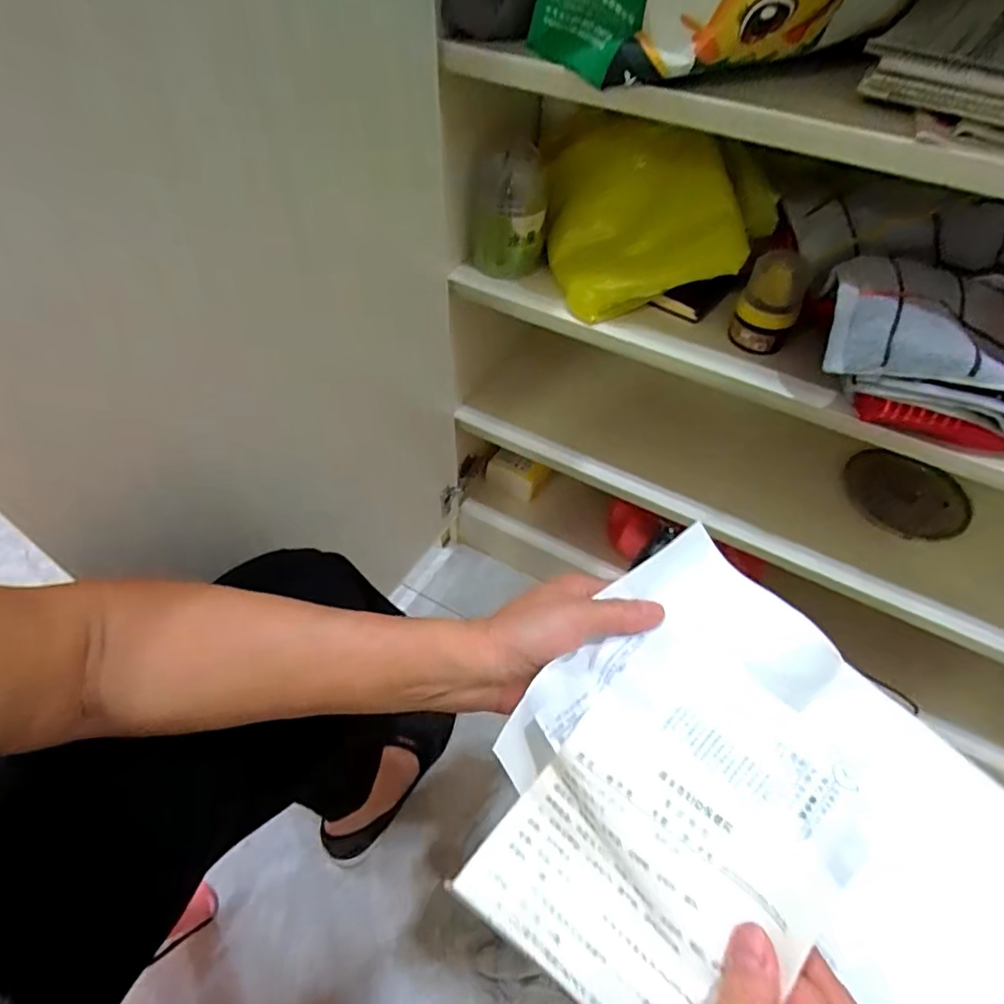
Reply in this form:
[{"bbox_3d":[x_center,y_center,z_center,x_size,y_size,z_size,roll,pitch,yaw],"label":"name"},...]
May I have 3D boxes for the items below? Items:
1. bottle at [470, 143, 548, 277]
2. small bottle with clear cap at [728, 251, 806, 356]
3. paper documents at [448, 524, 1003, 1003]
[{"bbox_3d":[0.005,-0.312,0.611,0.080,0.114,0.074,-1,52,-3],"label":"bottle"},{"bbox_3d":[0.251,-0.185,0.536,0.050,0.074,0.047,15,53,9],"label":"small bottle with clear cap"},{"bbox_3d":[0.134,0.165,0.288,0.256,0.066,0.226,33,58,22],"label":"paper documents"}]

